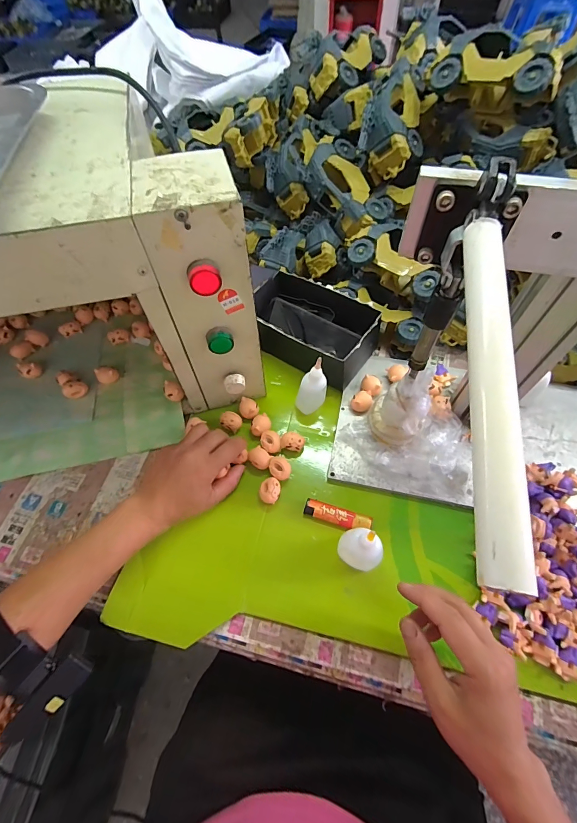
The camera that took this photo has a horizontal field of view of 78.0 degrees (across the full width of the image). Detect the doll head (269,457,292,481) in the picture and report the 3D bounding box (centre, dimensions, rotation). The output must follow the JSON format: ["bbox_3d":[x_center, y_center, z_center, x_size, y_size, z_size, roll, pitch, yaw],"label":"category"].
[{"bbox_3d":[-0.011,0.073,0.455,0.026,0.018,0.029,-34,69,-14],"label":"doll head"}]

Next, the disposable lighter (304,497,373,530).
[{"bbox_3d":[0.058,0.124,0.422,0.078,0.009,0.021,16,66,9],"label":"disposable lighter"}]

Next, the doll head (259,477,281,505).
[{"bbox_3d":[-0.022,0.097,0.434,0.024,0.019,0.030,10,65,6],"label":"doll head"}]

